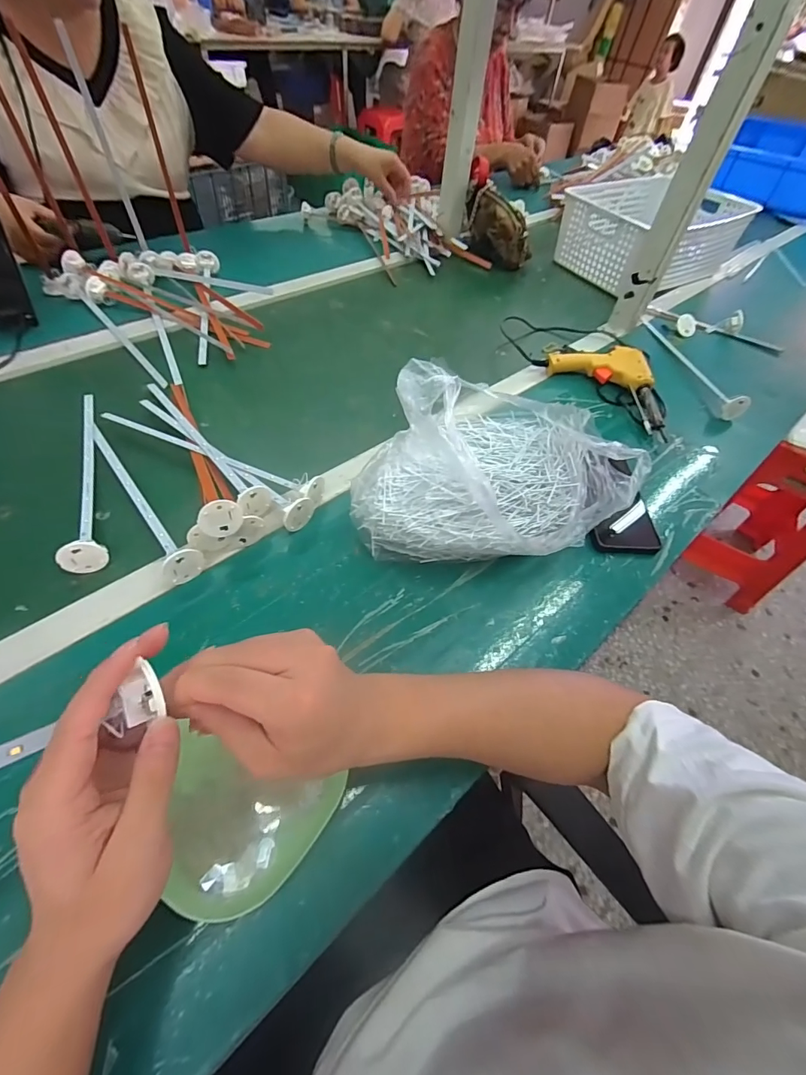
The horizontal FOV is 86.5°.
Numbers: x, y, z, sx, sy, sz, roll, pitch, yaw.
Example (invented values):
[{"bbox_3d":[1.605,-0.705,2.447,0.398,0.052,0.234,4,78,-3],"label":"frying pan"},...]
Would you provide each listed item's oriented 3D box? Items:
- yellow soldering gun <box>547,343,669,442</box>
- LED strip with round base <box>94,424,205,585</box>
[{"bbox_3d":[0.329,-0.237,0.643,0.112,0.038,0.208,-33,62,-27],"label":"yellow soldering gun"},{"bbox_3d":[-0.286,-0.058,0.460,0.033,0.032,0.273,-30,61,-25],"label":"LED strip with round base"}]

